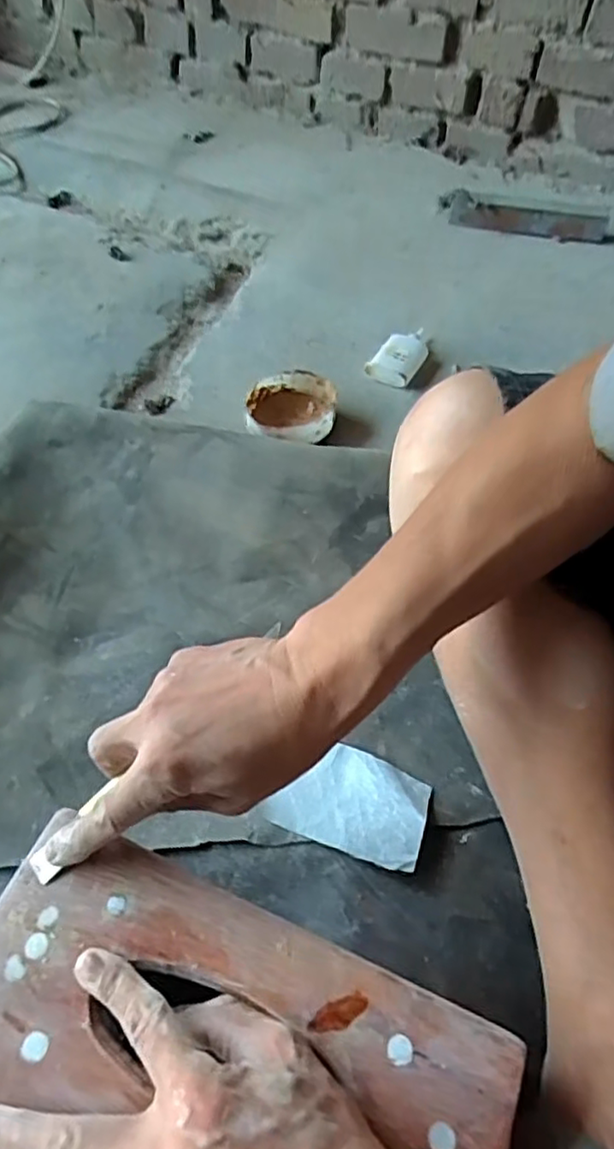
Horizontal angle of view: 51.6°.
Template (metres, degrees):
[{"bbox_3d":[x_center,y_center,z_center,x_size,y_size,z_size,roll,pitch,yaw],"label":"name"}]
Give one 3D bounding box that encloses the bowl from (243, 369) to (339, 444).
[{"bbox_3d":[-0.018,-0.173,0.691,0.094,0.042,0.105,6,53,1],"label":"bowl"}]

